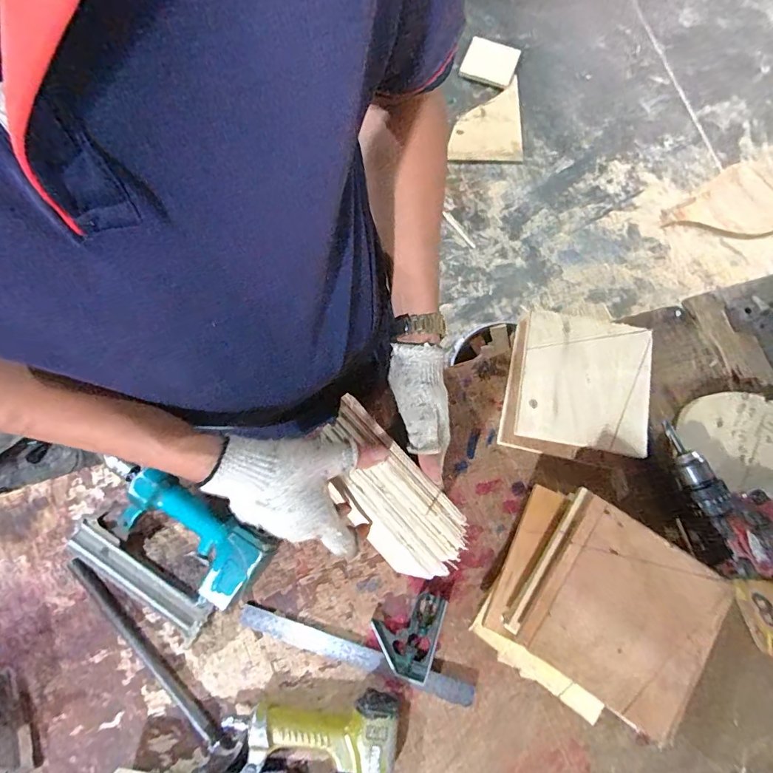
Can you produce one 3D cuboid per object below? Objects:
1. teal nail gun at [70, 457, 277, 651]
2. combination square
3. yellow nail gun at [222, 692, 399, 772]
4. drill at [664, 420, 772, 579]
[{"bbox_3d":[-0.273,0.203,0.540,0.235,0.059,0.148,28,78,5],"label":"teal nail gun"},{"bbox_3d":[-0.029,0.299,0.547,0.295,0.018,0.107,18,78,3],"label":"combination square"},{"bbox_3d":[-0.086,0.437,0.494,0.197,0.040,0.136,-3,77,-2],"label":"yellow nail gun"},{"bbox_3d":[0.474,0.128,0.546,0.189,0.066,0.188,-10,78,-3],"label":"drill"}]

